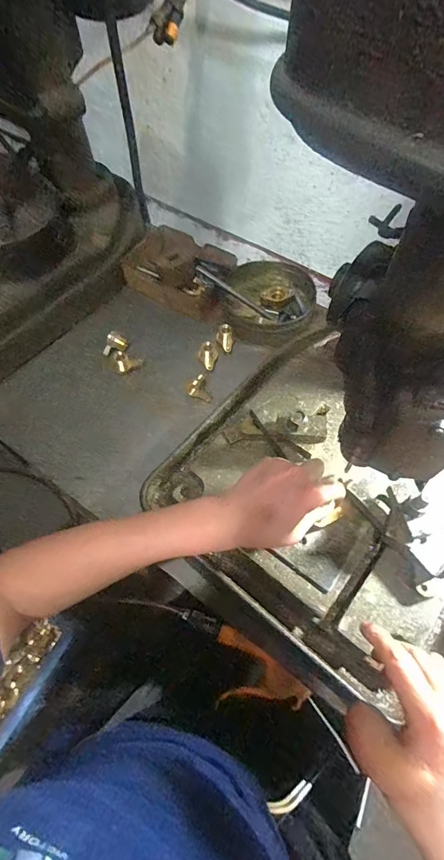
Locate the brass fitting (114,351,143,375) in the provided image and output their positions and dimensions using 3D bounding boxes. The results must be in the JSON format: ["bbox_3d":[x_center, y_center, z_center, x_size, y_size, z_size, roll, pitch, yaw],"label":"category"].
[{"bbox_3d":[-0.148,-0.108,0.638,0.042,0.028,0.023,-16,62,-9],"label":"brass fitting"}]

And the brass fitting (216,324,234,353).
[{"bbox_3d":[0.005,-0.150,0.661,0.028,0.030,0.036,-3,61,-2],"label":"brass fitting"}]

